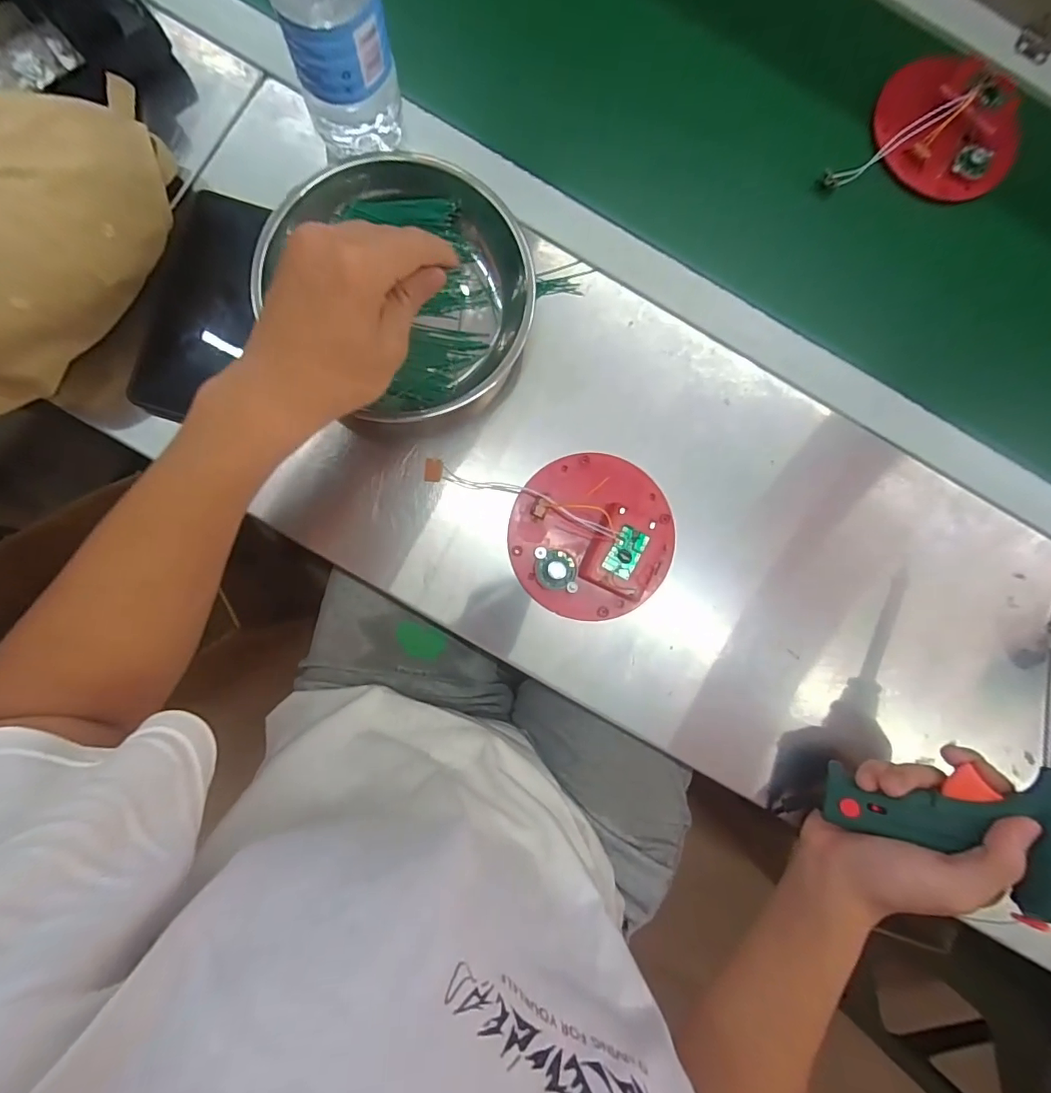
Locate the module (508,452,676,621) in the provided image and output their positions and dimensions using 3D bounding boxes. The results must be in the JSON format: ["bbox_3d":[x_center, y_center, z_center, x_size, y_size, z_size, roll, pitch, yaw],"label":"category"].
[{"bbox_3d":[0.049,-0.009,0.385,0.118,0.032,0.119,0,86,-5],"label":"module"}]

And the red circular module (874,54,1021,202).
[{"bbox_3d":[0.350,-0.345,0.420,0.119,0.033,0.098,34,84,-2],"label":"red circular module"}]

